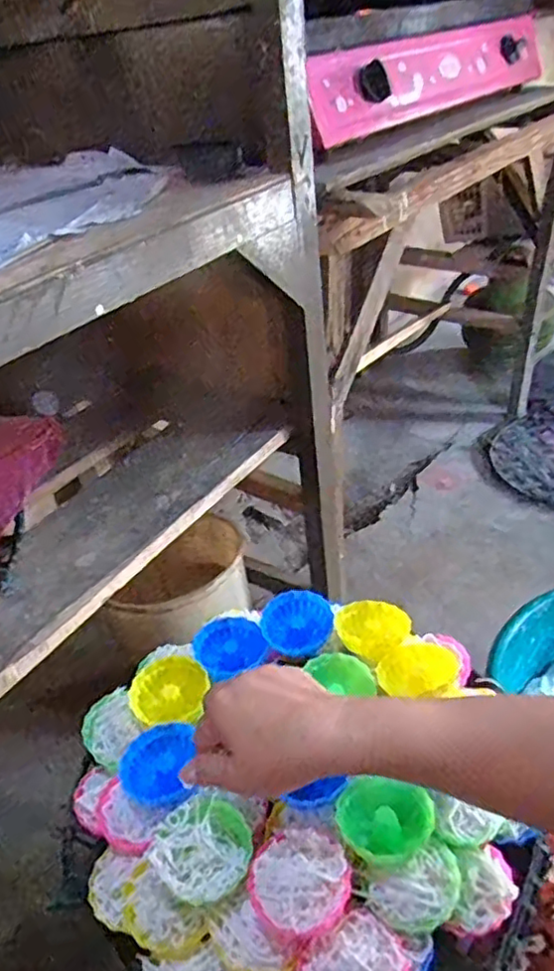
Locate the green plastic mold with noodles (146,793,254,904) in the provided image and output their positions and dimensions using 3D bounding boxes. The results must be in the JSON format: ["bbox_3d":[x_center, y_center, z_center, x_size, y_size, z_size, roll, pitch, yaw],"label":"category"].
[{"bbox_3d":[-0.047,0.227,0.414,0.060,0.022,0.060,-5,36,4],"label":"green plastic mold with noodles"}]

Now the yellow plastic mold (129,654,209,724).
[{"bbox_3d":[-0.087,0.165,0.527,0.061,0.020,0.050,-9,36,-2],"label":"yellow plastic mold"}]

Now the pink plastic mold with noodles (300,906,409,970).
[{"bbox_3d":[0.046,0.273,0.368,0.057,0.012,0.052,-5,36,4],"label":"pink plastic mold with noodles"}]

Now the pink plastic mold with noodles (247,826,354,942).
[{"bbox_3d":[0.015,0.241,0.395,0.059,0.025,0.059,-5,36,4],"label":"pink plastic mold with noodles"}]

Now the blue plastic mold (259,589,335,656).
[{"bbox_3d":[0.018,0.122,0.568,0.058,0.022,0.058,-1,57,2],"label":"blue plastic mold"}]

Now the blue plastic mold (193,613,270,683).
[{"bbox_3d":[-0.043,0.142,0.566,0.057,0.025,0.050,-25,59,-25],"label":"blue plastic mold"}]

